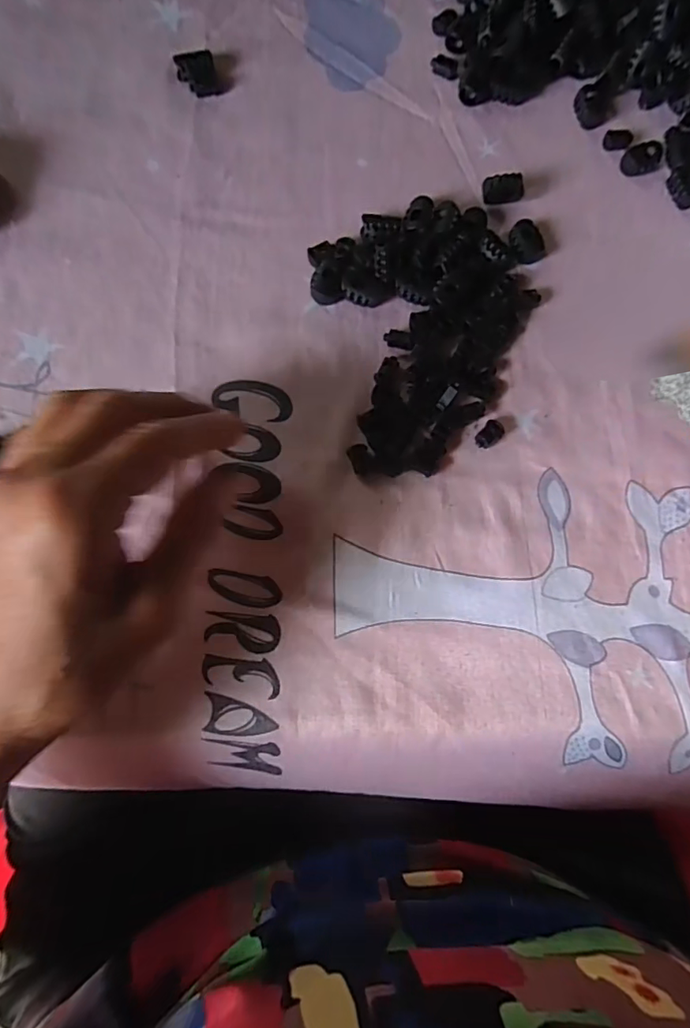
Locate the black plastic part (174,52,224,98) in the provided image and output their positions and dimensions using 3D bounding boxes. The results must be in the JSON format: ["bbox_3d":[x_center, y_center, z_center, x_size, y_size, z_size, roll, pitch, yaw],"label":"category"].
[{"bbox_3d":[-0.083,-0.251,0.293,0.021,0.009,0.020,-20,82,-6],"label":"black plastic part"}]

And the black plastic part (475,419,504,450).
[{"bbox_3d":[0.075,-0.041,0.265,0.016,0.007,0.010,-41,85,-8],"label":"black plastic part"}]

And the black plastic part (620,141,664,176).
[{"bbox_3d":[0.174,-0.208,0.300,0.024,0.007,0.016,-25,83,-7],"label":"black plastic part"}]

